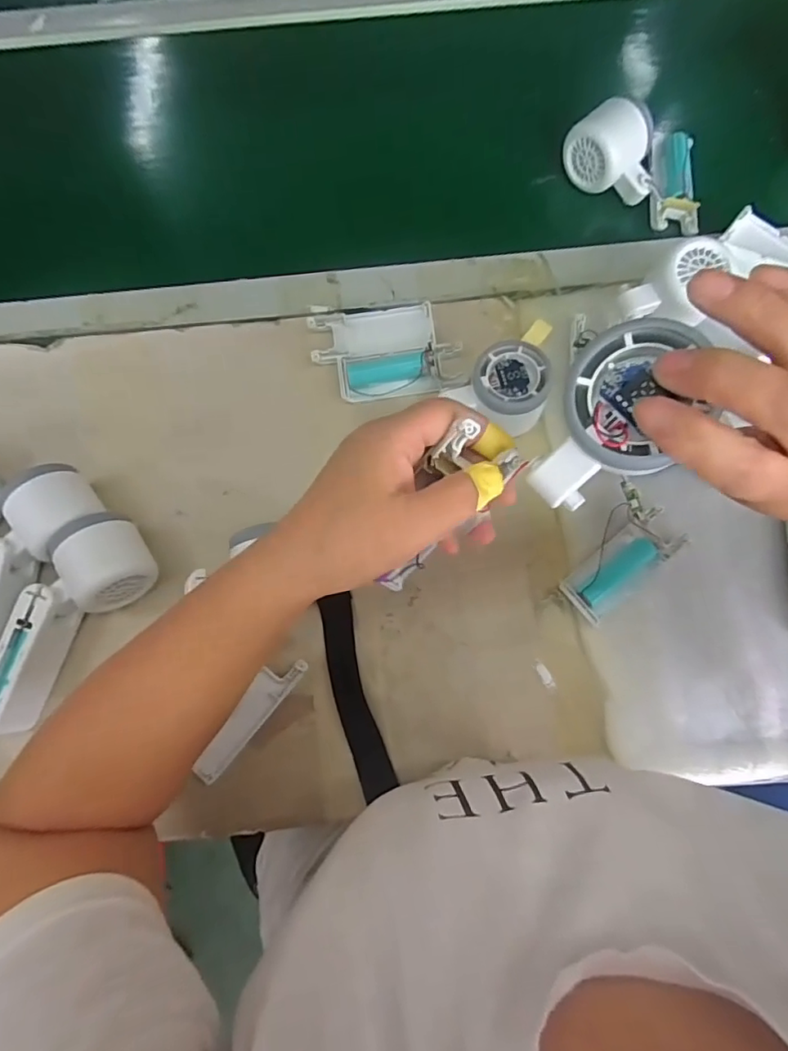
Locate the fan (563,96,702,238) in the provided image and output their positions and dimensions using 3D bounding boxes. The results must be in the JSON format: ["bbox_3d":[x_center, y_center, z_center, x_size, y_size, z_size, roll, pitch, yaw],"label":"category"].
[{"bbox_3d":[0.225,-0.329,0.476,0.132,0.048,0.089,29,78,8],"label":"fan"}]

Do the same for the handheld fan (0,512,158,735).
[{"bbox_3d":[-0.241,0.066,0.391,0.071,0.057,0.160,34,79,9],"label":"handheld fan"}]

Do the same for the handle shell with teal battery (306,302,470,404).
[{"bbox_3d":[-0.006,-0.145,0.455,0.120,0.018,0.081,-5,79,0],"label":"handle shell with teal battery"}]

